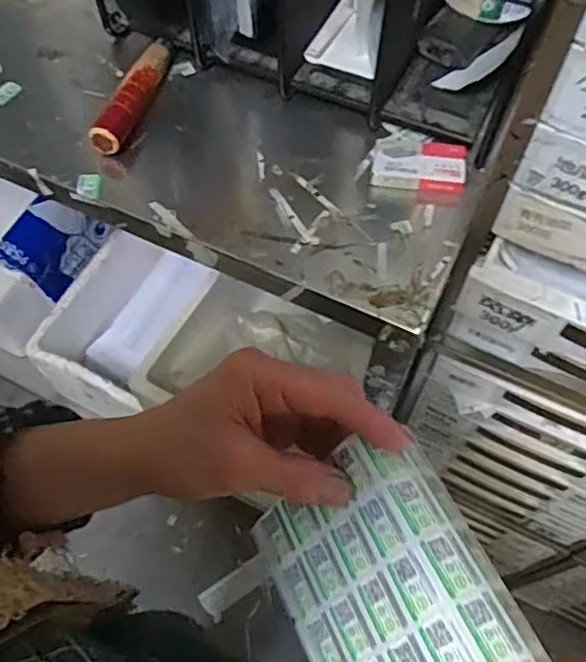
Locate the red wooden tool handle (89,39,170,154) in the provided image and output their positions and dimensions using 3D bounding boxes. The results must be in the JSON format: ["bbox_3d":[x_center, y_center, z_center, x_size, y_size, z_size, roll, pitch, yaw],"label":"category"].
[{"bbox_3d":[-0.132,-0.197,0.524,0.026,0.030,0.128,16,63,9],"label":"red wooden tool handle"}]

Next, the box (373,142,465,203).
[{"bbox_3d":[0.097,-0.124,0.489,0.069,0.025,0.038,5,62,4],"label":"box"}]

